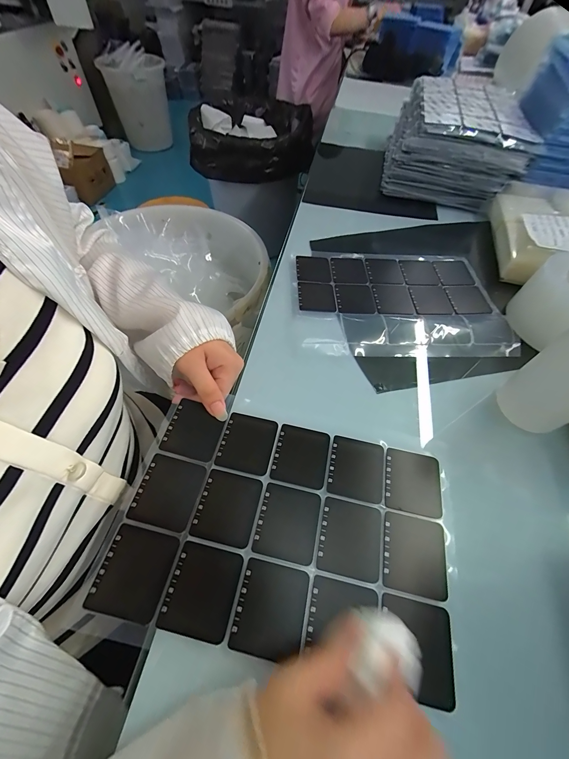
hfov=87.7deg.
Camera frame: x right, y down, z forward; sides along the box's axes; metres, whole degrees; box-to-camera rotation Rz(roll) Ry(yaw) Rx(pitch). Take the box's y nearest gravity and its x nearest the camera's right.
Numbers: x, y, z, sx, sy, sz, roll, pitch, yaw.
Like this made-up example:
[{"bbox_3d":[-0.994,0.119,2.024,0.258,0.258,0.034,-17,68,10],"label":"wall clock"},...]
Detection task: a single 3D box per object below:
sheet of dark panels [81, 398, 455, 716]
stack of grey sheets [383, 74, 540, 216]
[{"bbox_3d":[0.001,0.119,0.248,0.259,0.011,0.169,11,57,4],"label":"sheet of dark panels"},{"bbox_3d":[0.312,-0.441,0.558,0.207,0.127,0.254,13,57,6],"label":"stack of grey sheets"}]

